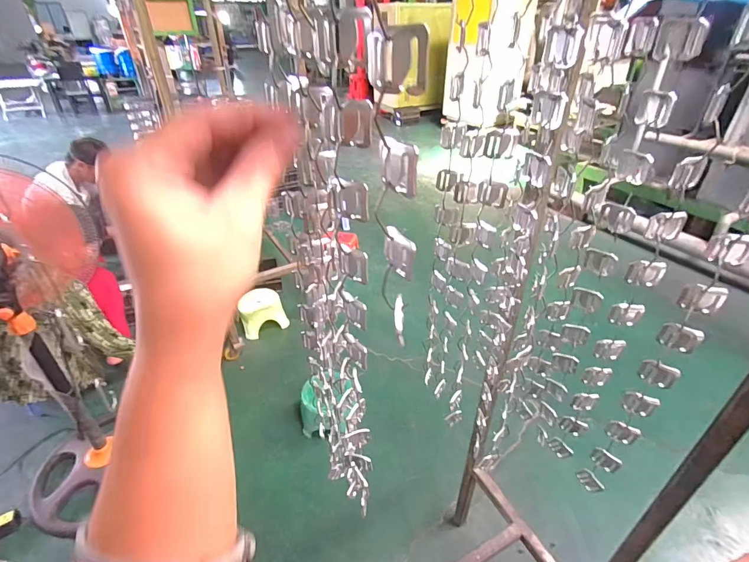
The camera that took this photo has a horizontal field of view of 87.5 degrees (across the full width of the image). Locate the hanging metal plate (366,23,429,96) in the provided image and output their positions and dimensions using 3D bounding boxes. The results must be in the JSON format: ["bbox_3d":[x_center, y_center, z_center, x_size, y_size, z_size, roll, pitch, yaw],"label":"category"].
[{"bbox_3d":[0.011,-0.111,0.196,0.032,0.029,0.004,15,38,22],"label":"hanging metal plate"}]

